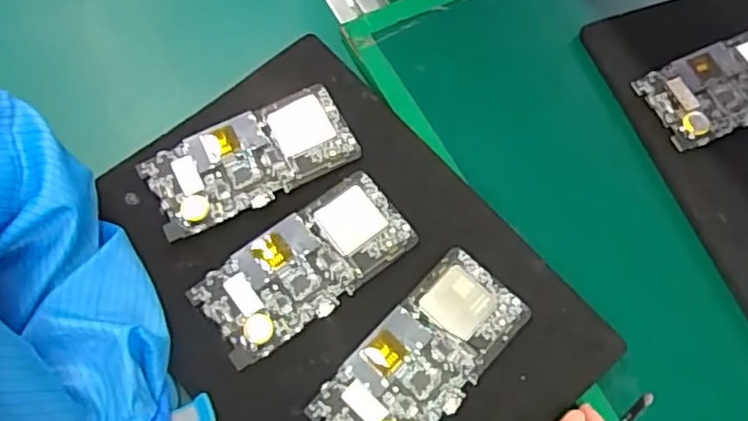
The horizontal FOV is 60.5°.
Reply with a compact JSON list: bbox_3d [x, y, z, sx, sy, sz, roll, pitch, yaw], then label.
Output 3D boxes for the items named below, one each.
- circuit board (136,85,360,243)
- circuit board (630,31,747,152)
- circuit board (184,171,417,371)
[{"bbox_3d":[-0.092,-0.039,0.487,0.153,0.013,0.071,-24,68,-13],"label":"circuit board"},{"bbox_3d":[0.294,-0.104,0.530,0.147,0.012,0.072,-23,72,-13],"label":"circuit board"},{"bbox_3d":[-0.048,0.038,0.457,0.153,0.007,0.071,-34,75,-16],"label":"circuit board"}]

